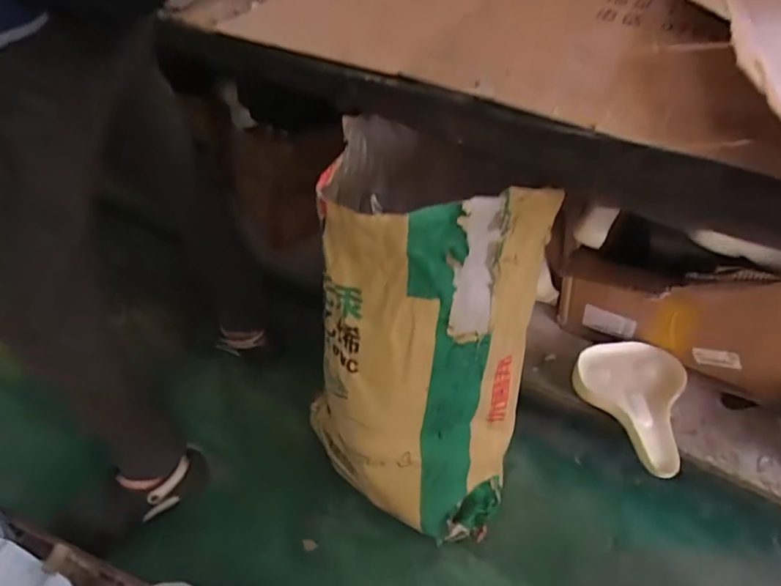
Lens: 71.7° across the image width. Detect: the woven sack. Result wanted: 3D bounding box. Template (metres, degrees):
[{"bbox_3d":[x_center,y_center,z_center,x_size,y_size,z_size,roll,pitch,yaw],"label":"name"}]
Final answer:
[{"bbox_3d":[0.051,0.085,0.940,0.374,0.711,0.297,-4,27,0],"label":"woven sack"}]

